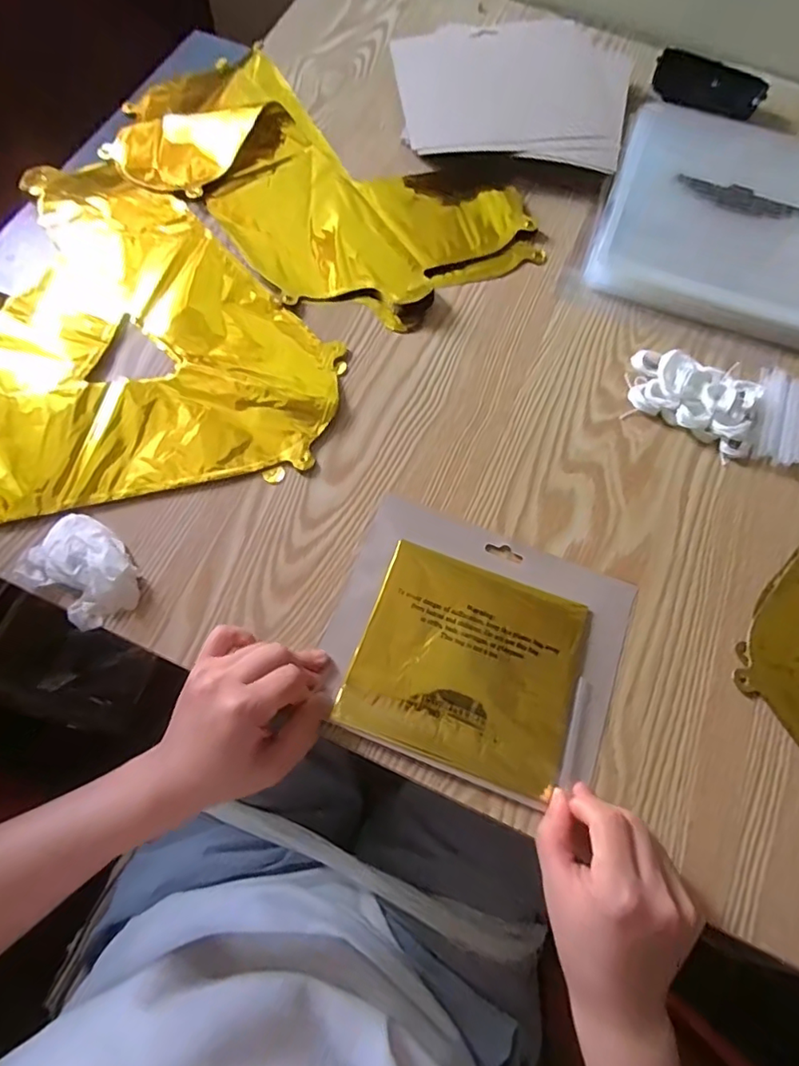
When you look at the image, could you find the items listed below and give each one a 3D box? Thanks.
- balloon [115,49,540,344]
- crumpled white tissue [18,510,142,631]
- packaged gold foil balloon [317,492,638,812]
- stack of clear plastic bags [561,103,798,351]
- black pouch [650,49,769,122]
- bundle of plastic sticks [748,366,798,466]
[{"bbox_3d":[-0.092,-0.335,0.517,0.420,0.018,0.218,37,72,11],"label":"balloon"},{"bbox_3d":[-0.216,0.025,0.377,0.077,0.019,0.058,38,73,12],"label":"crumpled white tissue"},{"bbox_3d":[0.051,0.074,0.377,0.191,0.010,0.164,21,70,6],"label":"packaged gold foil balloon"},{"bbox_3d":[0.302,-0.302,0.513,0.219,0.027,0.265,21,70,6],"label":"stack of clear plastic bags"},{"bbox_3d":[0.309,-0.450,0.556,0.107,0.028,0.031,31,71,9],"label":"black pouch"},{"bbox_3d":[0.314,-0.090,0.437,0.066,0.014,0.089,24,70,7],"label":"bundle of plastic sticks"}]

